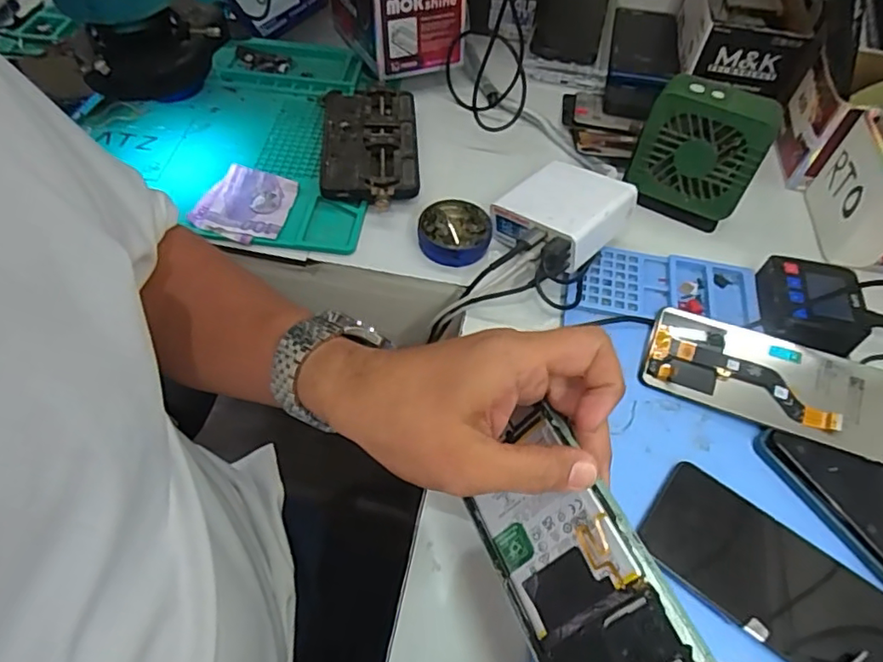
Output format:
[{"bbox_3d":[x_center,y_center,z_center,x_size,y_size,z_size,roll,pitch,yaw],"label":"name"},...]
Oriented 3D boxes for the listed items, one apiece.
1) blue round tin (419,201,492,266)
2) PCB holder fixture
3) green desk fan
[{"bbox_3d":[0.012,-0.084,0.500,0.062,0.022,0.058,2,55,-2],"label":"blue round tin"},{"bbox_3d":[-0.068,-0.175,0.550,0.089,0.027,0.165,-3,55,-6],"label":"PCB holder fixture"},{"bbox_3d":[0.220,-0.150,0.497,0.098,0.116,0.036,28,58,15],"label":"green desk fan"}]

